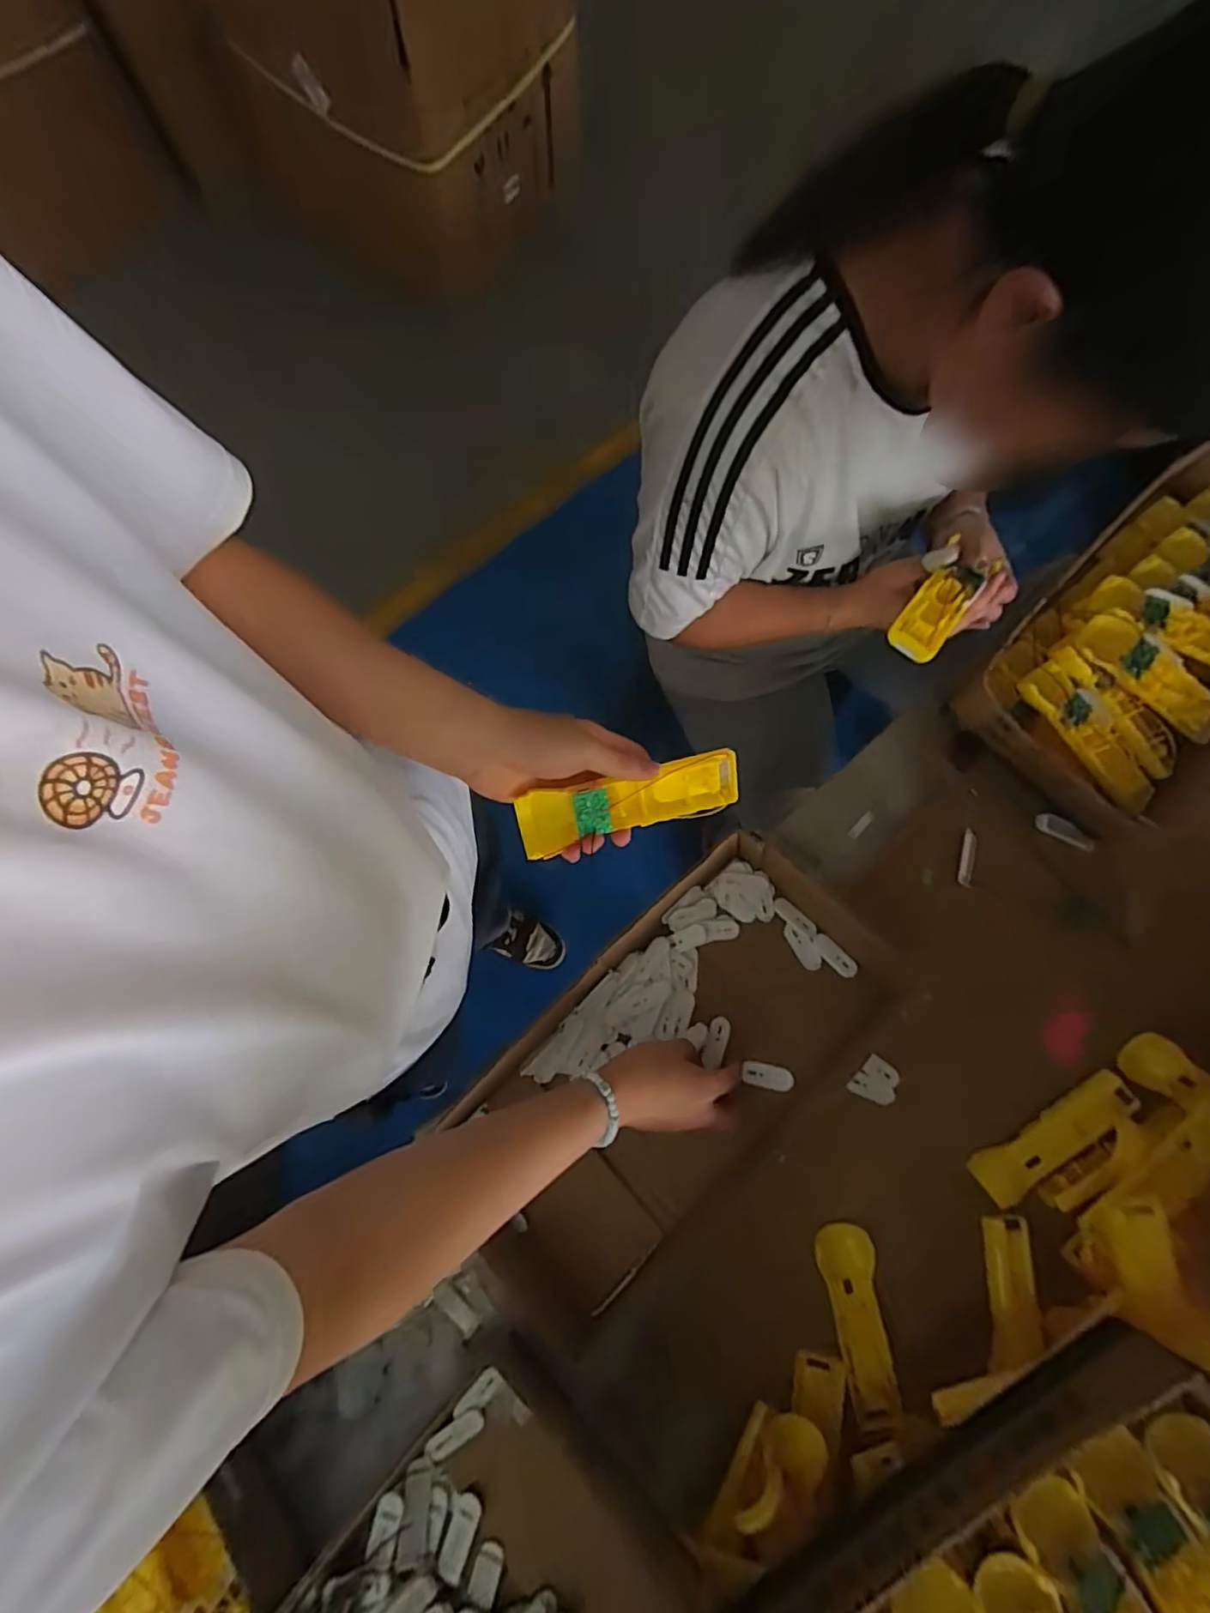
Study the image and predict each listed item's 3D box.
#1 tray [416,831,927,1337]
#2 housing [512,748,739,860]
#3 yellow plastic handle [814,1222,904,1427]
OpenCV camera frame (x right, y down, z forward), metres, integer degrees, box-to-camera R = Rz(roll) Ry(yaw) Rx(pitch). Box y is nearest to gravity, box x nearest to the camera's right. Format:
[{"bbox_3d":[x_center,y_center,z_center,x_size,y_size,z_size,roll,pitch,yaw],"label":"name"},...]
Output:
[{"bbox_3d":[0.068,0.237,0.586,0.440,0.056,0.239,-41,83,-8],"label":"tray"},{"bbox_3d":[0.018,-0.003,0.456,0.162,0.026,0.045,-15,122,-8],"label":"housing"},{"bbox_3d":[0.230,0.467,0.562,0.049,0.028,0.158,-13,81,-4],"label":"yellow plastic handle"}]

